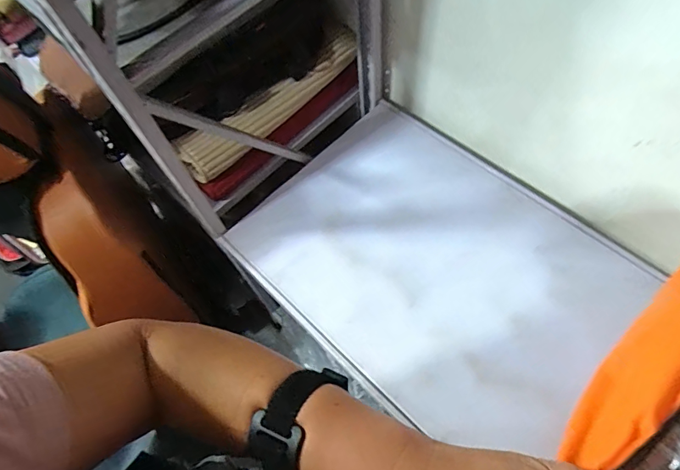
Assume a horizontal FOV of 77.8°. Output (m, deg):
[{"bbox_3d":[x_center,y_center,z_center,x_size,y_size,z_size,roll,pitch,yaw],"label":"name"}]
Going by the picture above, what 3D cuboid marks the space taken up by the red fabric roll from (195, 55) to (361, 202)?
[{"bbox_3d":[-0.111,-0.226,0.925,0.042,0.062,0.439,38,70,22],"label":"red fabric roll"}]

